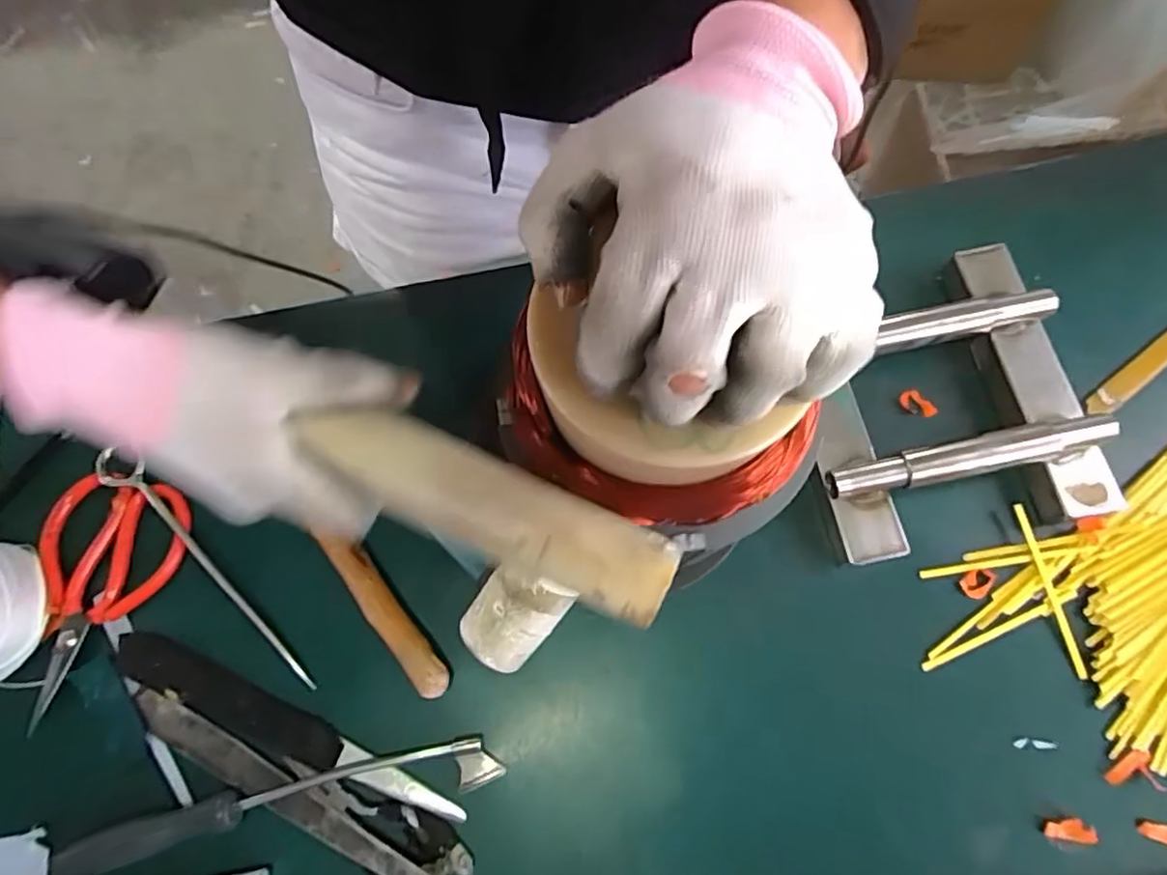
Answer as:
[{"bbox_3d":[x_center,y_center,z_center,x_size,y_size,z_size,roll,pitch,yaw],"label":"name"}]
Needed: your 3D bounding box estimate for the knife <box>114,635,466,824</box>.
[{"bbox_3d":[-0.187,0.185,0.386,0.236,0.016,0.033,24,76,8],"label":"knife"}]

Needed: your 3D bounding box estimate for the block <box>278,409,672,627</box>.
[{"bbox_3d":[-0.040,0.027,0.250,0.155,0.016,0.035,25,76,7],"label":"block"}]

